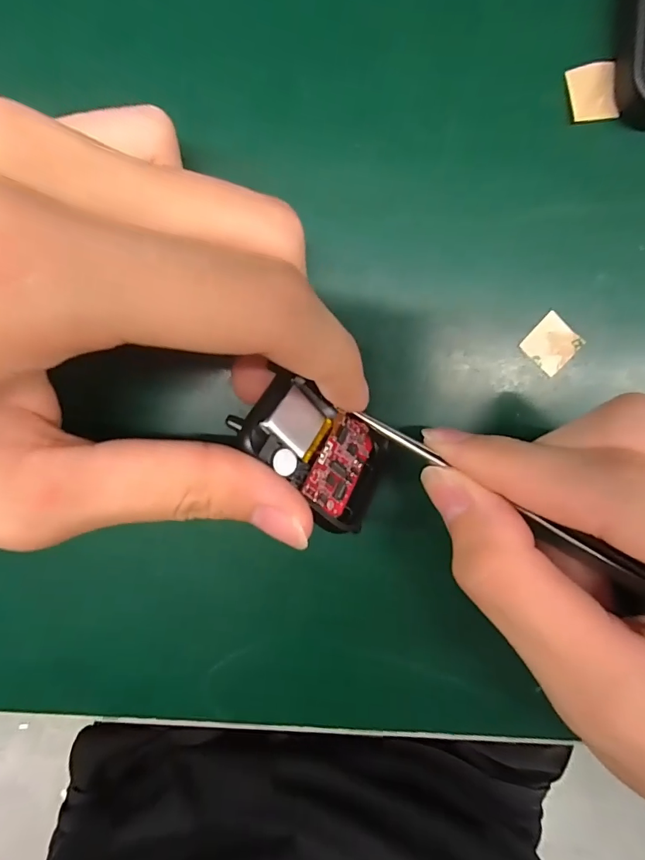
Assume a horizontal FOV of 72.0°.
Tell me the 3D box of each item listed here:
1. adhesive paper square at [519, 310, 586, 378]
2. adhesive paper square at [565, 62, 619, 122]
[{"bbox_3d":[0.073,-0.027,0.140,0.015,0.004,0.015,41,93,-5],"label":"adhesive paper square"},{"bbox_3d":[0.081,-0.100,0.131,0.014,0.004,0.015,-13,96,-1],"label":"adhesive paper square"}]

